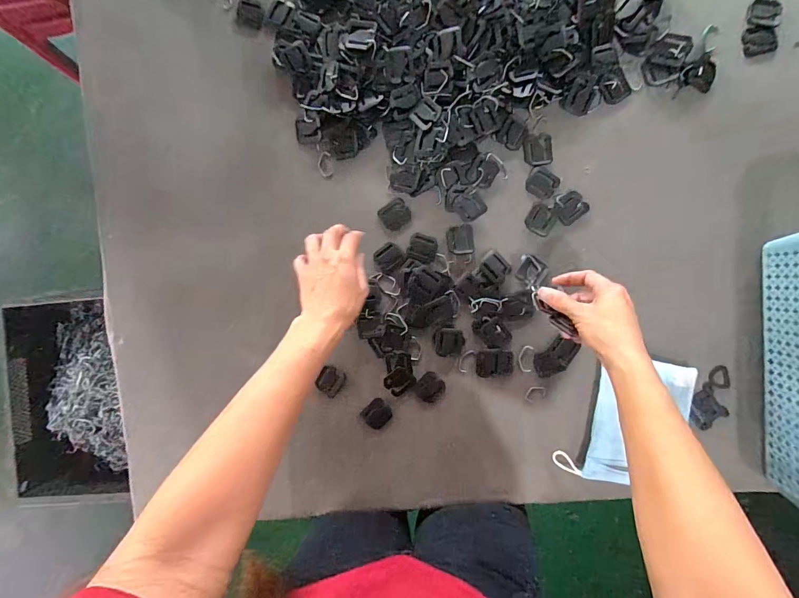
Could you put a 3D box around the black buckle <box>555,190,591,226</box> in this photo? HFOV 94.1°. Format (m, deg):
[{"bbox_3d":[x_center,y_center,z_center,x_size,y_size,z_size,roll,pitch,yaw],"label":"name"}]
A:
[{"bbox_3d":[0.222,-0.119,0.482,0.040,0.008,0.039,-28,89,5],"label":"black buckle"}]

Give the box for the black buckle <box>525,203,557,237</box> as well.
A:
[{"bbox_3d":[0.182,-0.103,0.479,0.035,0.008,0.038,33,93,4],"label":"black buckle"}]

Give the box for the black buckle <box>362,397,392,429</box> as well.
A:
[{"bbox_3d":[-0.031,0.160,0.515,0.039,0.005,0.036,-44,87,4],"label":"black buckle"}]

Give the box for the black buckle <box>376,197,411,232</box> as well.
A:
[{"bbox_3d":[-0.005,-0.113,0.500,0.038,0.004,0.036,-34,88,5],"label":"black buckle"}]

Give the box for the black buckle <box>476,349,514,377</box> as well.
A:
[{"bbox_3d":[0.128,0.085,0.499,0.048,0.007,0.037,-4,91,5],"label":"black buckle"}]

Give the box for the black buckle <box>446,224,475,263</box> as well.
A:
[{"bbox_3d":[0.082,-0.074,0.494,0.035,0.004,0.048,-7,90,5],"label":"black buckle"}]

